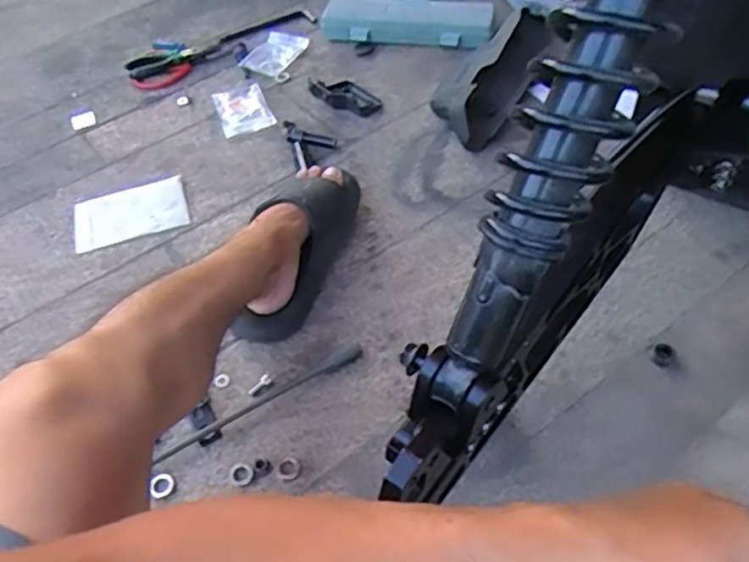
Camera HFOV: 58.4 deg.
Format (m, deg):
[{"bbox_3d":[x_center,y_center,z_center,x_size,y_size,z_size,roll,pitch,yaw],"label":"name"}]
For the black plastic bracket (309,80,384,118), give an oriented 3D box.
[{"bbox_3d":[-0.051,-0.294,1.051,0.132,0.017,0.060,34,62,28],"label":"black plastic bracket"}]

